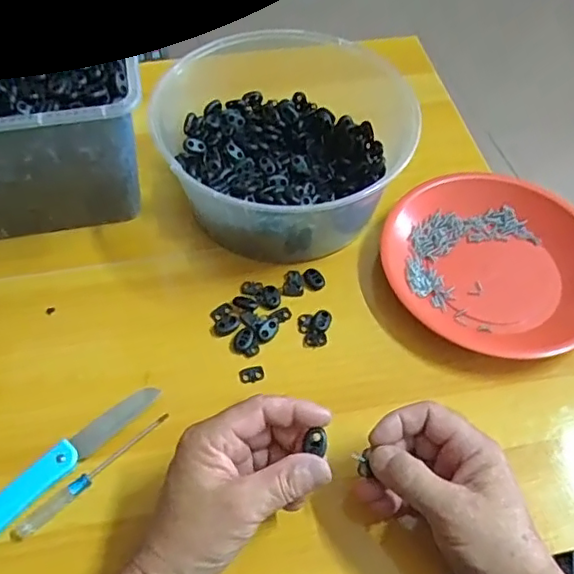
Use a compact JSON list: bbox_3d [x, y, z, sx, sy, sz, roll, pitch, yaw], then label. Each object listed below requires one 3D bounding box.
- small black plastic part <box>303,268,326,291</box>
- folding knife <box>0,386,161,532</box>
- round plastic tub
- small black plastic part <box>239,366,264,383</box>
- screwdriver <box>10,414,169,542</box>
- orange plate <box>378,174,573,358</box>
[{"bbox_3d":[0.024,-0.007,0.513,0.016,0.004,0.023,-24,60,-18],"label":"small black plastic part"},{"bbox_3d":[-0.164,0.124,0.413,0.028,0.007,0.165,37,62,21],"label":"folding knife"},{"bbox_3d":[-0.004,-0.124,0.534,0.201,0.101,0.202,1,55,-1],"label":"round plastic tub"},{"bbox_3d":[-0.028,0.068,0.461,0.019,0.004,0.013,-14,57,-12],"label":"small black plastic part"},{"bbox_3d":[-0.136,0.132,0.414,0.124,0.006,0.012,-37,64,-24],"label":"screwdriver"},{"bbox_3d":[0.181,-0.024,0.513,0.192,0.030,0.169,9,56,4],"label":"orange plate"}]

